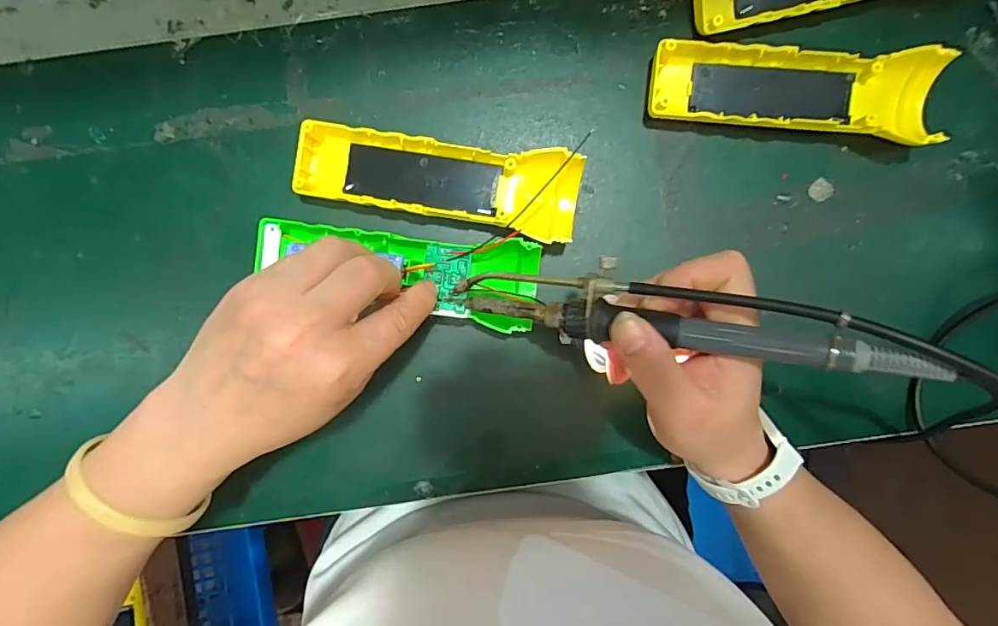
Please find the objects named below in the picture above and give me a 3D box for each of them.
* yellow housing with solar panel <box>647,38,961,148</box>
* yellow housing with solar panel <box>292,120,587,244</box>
[{"bbox_3d":[0.171,-0.132,0.289,0.160,0.024,0.050,8,92,0],"label":"yellow housing with solar panel"},{"bbox_3d":[-0.035,-0.077,0.291,0.162,0.024,0.047,8,92,0],"label":"yellow housing with solar panel"}]

